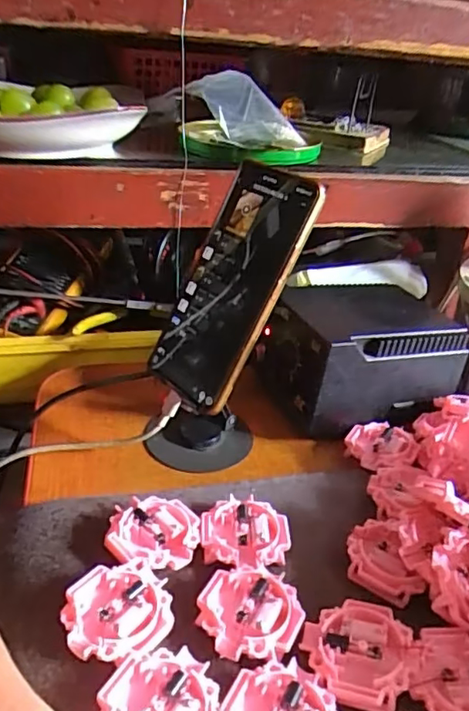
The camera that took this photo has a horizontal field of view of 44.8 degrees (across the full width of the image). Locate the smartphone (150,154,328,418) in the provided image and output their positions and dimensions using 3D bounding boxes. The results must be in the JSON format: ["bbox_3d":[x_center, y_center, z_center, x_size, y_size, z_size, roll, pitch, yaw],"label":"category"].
[{"bbox_3d":[-0.004,-0.046,0.386,0.015,0.164,0.078,17,14,-45],"label":"smartphone"}]

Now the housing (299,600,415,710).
[{"bbox_3d":[0.059,0.144,0.281,0.050,0.010,0.052,16,32,18],"label":"housing"}]

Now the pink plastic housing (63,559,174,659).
[{"bbox_3d":[-0.059,0.128,0.289,0.052,0.008,0.050,4,30,-2],"label":"pink plastic housing"}]

